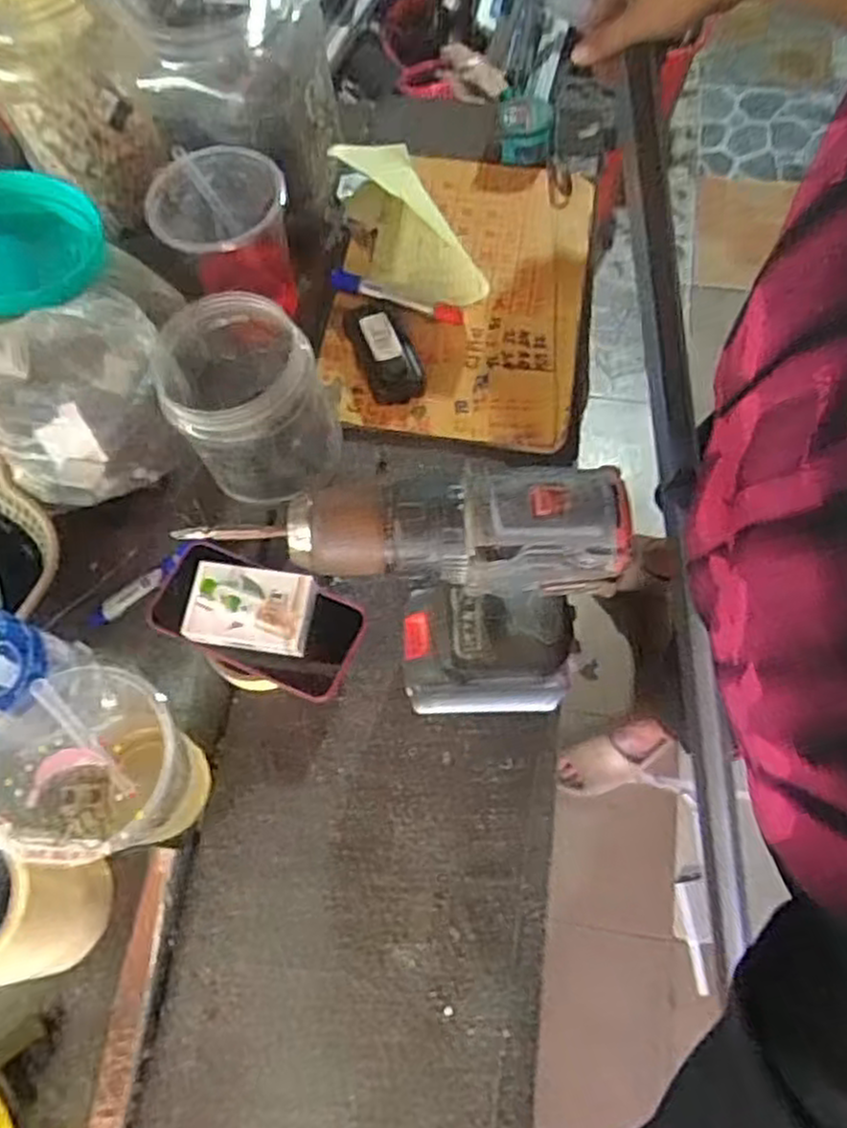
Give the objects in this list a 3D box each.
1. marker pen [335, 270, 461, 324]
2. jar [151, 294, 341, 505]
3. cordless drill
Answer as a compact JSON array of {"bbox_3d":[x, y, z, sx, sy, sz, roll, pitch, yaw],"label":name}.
[{"bbox_3d":[-0.026,-0.256,0.733,0.130,0.022,0.019,17,69,9],"label":"marker pen"},{"bbox_3d":[-0.138,-0.127,0.623,0.121,0.141,0.114,-1,68,2],"label":"jar"},{"bbox_3d":[0.006,0.042,0.468,0.181,0.287,0.069,-3,66,2],"label":"cordless drill"}]

